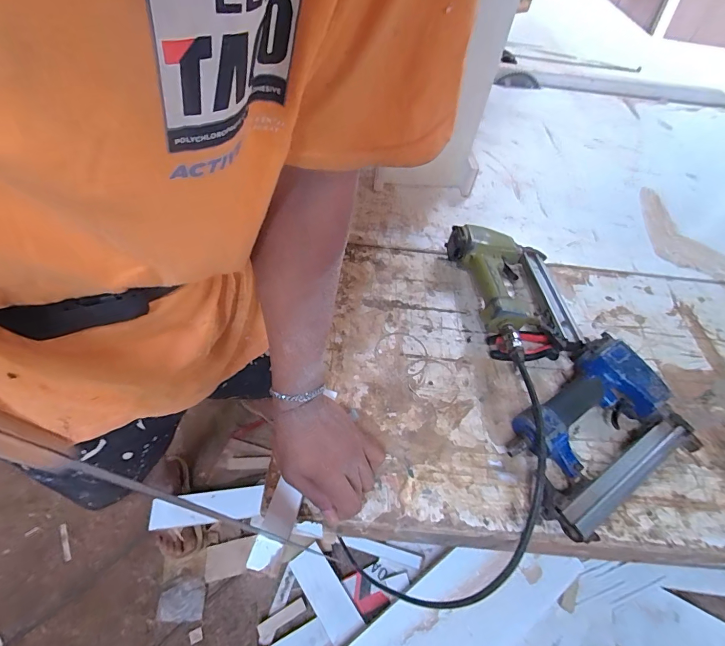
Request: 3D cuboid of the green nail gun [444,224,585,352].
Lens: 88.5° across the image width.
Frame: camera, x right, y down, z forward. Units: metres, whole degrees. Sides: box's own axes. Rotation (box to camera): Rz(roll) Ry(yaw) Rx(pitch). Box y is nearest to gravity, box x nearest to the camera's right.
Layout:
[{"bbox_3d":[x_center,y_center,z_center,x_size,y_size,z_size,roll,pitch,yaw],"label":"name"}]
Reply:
[{"bbox_3d":[0.230,-0.054,0.564,0.150,0.066,0.227,0,52,-7],"label":"green nail gun"}]

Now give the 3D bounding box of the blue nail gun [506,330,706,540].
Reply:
[{"bbox_3d":[0.276,0.124,0.447,0.222,0.064,0.161,-23,58,-22],"label":"blue nail gun"}]

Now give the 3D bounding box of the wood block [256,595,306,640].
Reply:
[{"bbox_3d":[-0.199,0.722,0.913,0.118,0.013,0.032,-22,55,-21],"label":"wood block"}]

